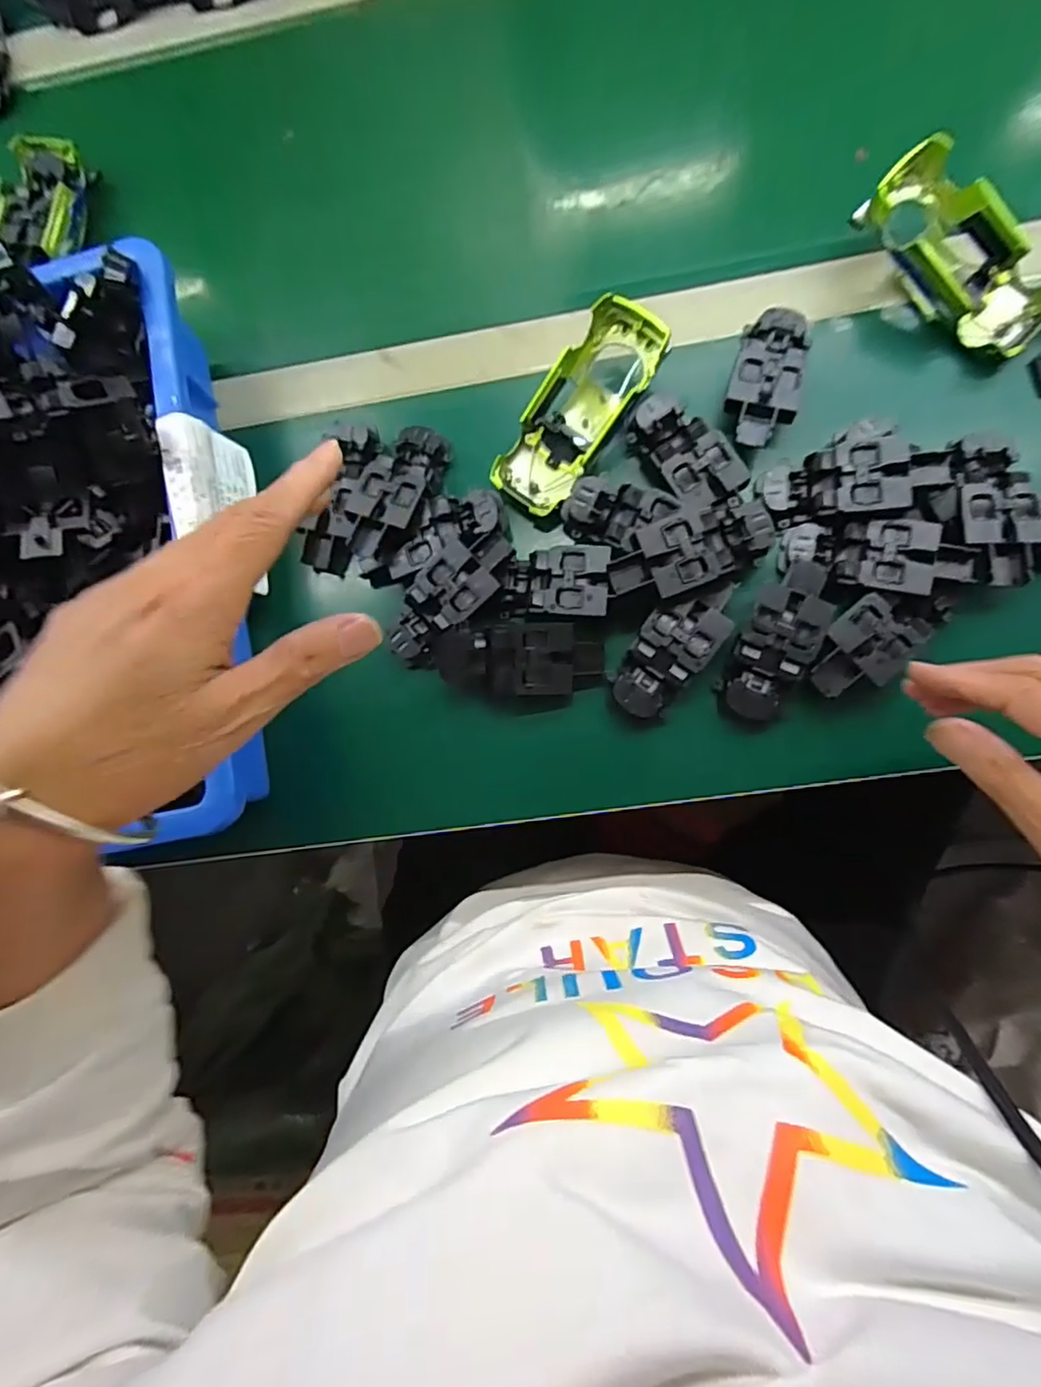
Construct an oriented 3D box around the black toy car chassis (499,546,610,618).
[{"bbox_3d":[0.022,-0.069,0.385,0.064,0.017,0.043,5,83,6],"label":"black toy car chassis"}]

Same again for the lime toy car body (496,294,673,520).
[{"bbox_3d":[0.038,-0.182,0.399,0.055,0.038,0.136,36,102,2],"label":"lime toy car body"}]

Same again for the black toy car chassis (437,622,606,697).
[{"bbox_3d":[0.000,-0.020,0.380,0.101,0.024,0.041,-3,82,5],"label":"black toy car chassis"}]

